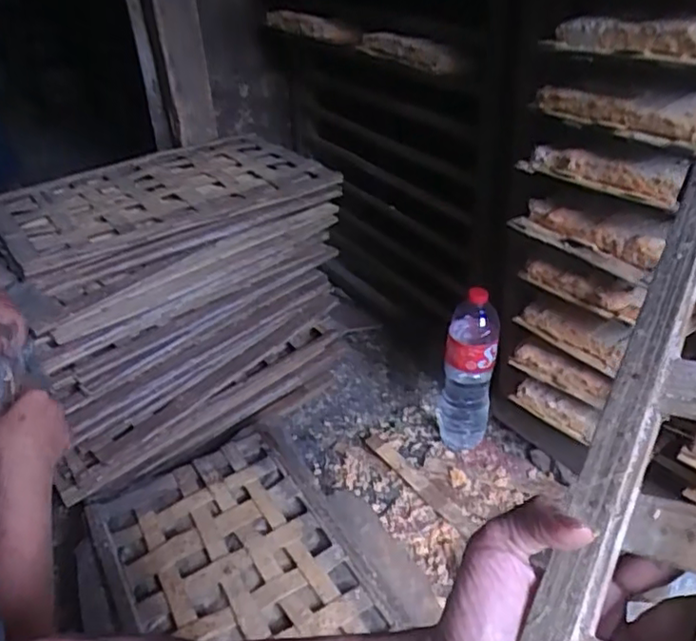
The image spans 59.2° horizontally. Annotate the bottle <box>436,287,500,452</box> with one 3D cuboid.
[{"bbox_3d":[0.204,0.080,1.053,0.087,0.303,0.102,4,33,9],"label":"bottle"}]

